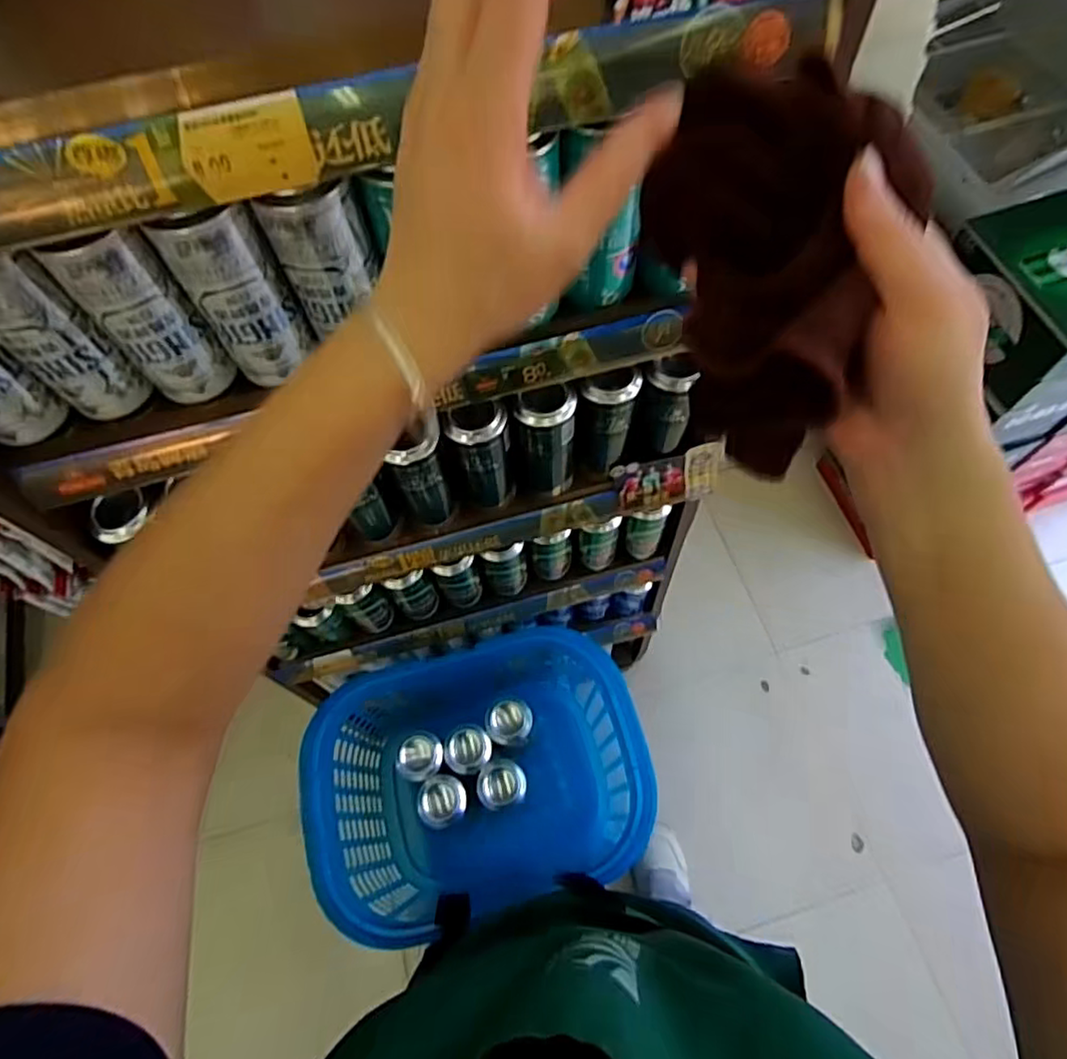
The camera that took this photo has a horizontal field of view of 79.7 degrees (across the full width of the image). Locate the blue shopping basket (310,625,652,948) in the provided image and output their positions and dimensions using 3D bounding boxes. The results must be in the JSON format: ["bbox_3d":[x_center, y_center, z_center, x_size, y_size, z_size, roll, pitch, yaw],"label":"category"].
[{"bbox_3d":[-0.065,0.348,0.912,0.409,0.289,0.317,-15,66,-4],"label":"blue shopping basket"}]

